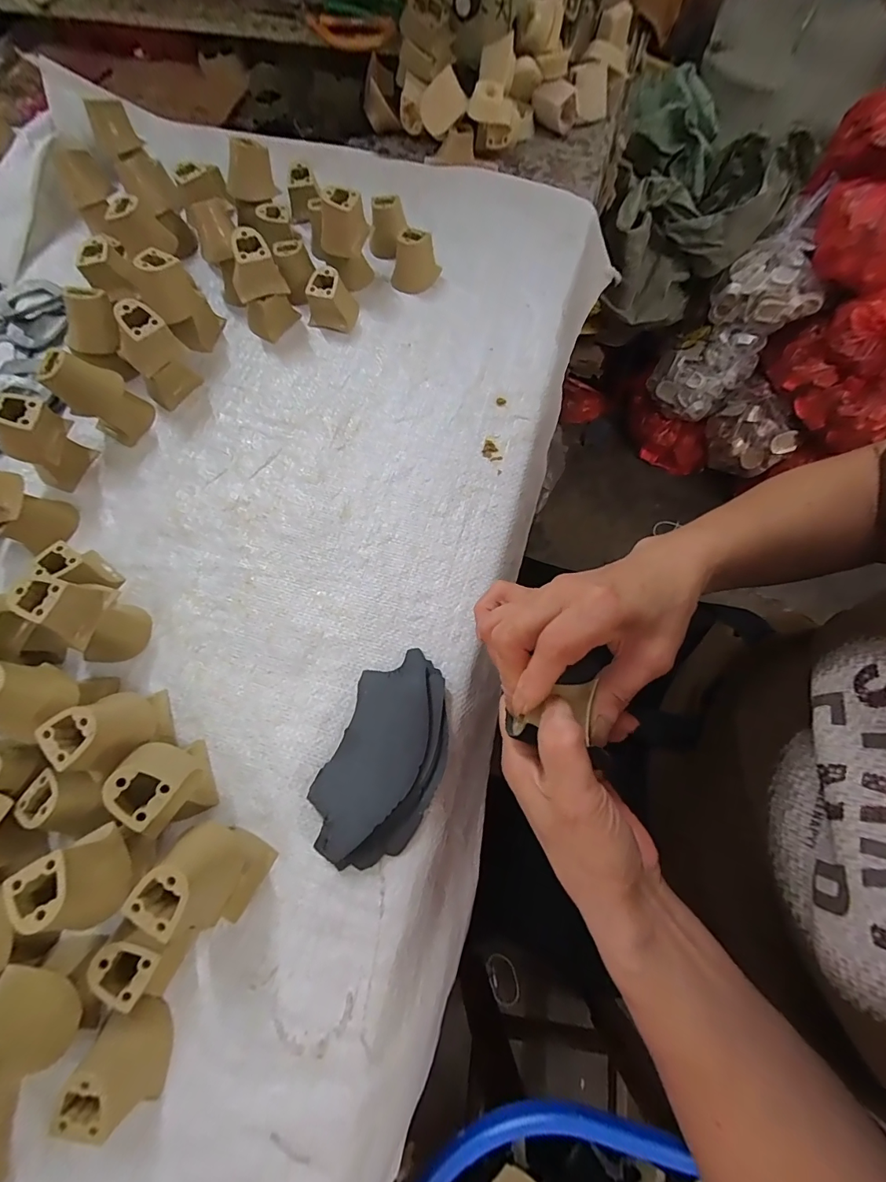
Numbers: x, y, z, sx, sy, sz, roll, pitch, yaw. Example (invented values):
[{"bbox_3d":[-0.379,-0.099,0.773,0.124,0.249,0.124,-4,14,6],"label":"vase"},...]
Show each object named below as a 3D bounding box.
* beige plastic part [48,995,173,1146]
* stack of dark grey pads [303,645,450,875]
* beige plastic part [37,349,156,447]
[{"bbox_3d":[-0.170,0.253,0.232,0.034,0.036,0.042,16,73,7],"label":"beige plastic part"},{"bbox_3d":[-0.036,0.107,0.285,0.069,0.026,0.133,20,73,8],"label":"stack of dark grey pads"},{"bbox_3d":[-0.281,-0.160,0.358,0.036,0.069,0.047,42,77,14],"label":"beige plastic part"}]

